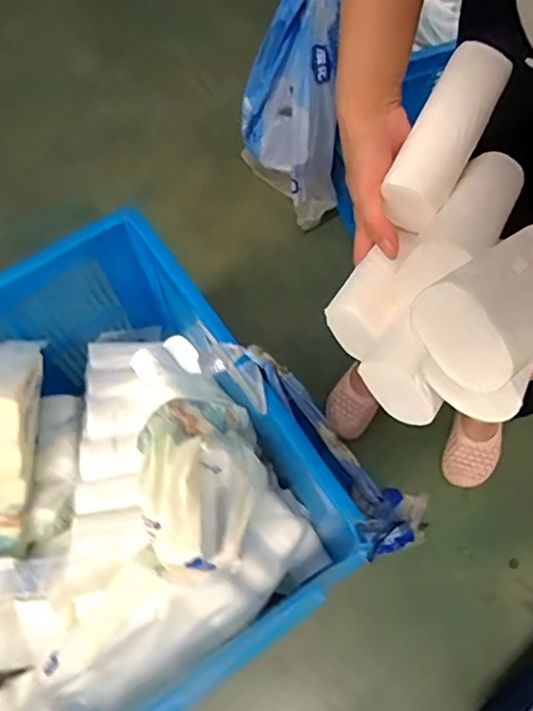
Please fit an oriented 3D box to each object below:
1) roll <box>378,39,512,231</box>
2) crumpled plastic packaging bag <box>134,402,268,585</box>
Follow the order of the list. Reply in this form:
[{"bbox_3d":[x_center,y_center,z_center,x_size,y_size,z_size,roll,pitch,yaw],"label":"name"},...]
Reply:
[{"bbox_3d":[0.132,-0.163,0.413,0.044,0.045,0.131,28,97,11],"label":"roll"},{"bbox_3d":[-0.077,0.152,0.688,0.138,0.106,0.217,-9,66,-3],"label":"crumpled plastic packaging bag"}]

